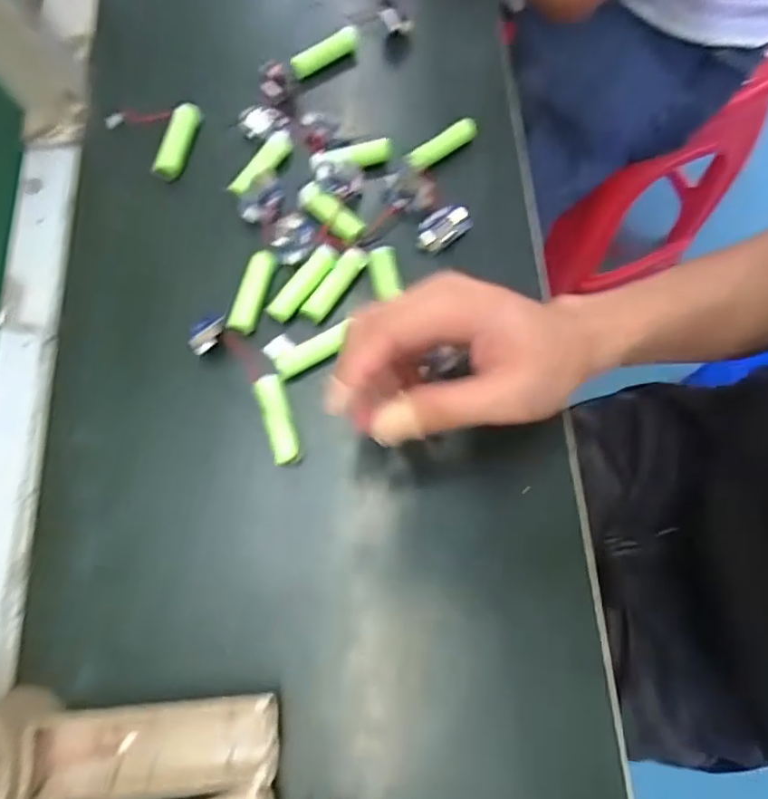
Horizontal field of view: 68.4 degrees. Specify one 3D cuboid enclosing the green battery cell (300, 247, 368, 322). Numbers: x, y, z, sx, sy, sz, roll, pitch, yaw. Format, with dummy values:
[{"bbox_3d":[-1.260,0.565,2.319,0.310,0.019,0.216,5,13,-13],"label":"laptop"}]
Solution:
[{"bbox_3d":[-0.031,-0.071,0.350,0.015,0.015,0.050,37,86,11],"label":"green battery cell"}]

